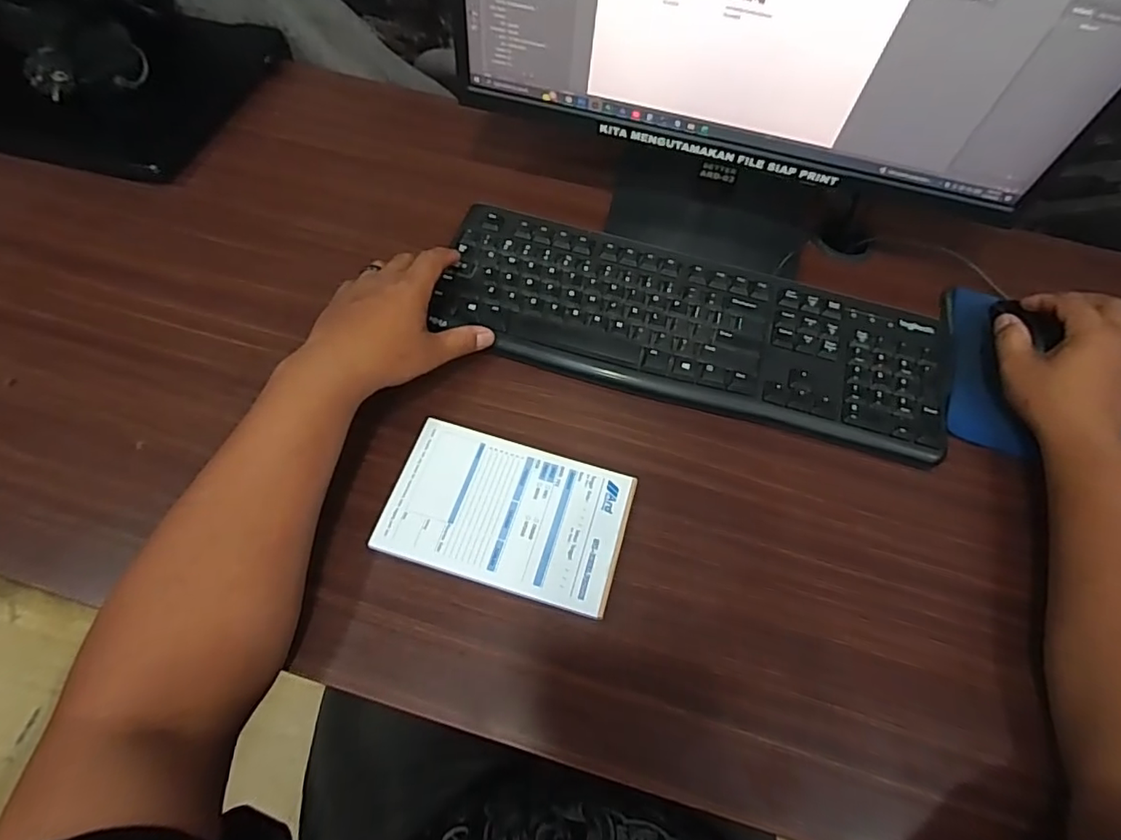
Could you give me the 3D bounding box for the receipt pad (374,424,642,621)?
[{"bbox_3d":[-0.038,0.066,0.407,0.166,0.009,0.107,16,63,6],"label":"receipt pad"}]

